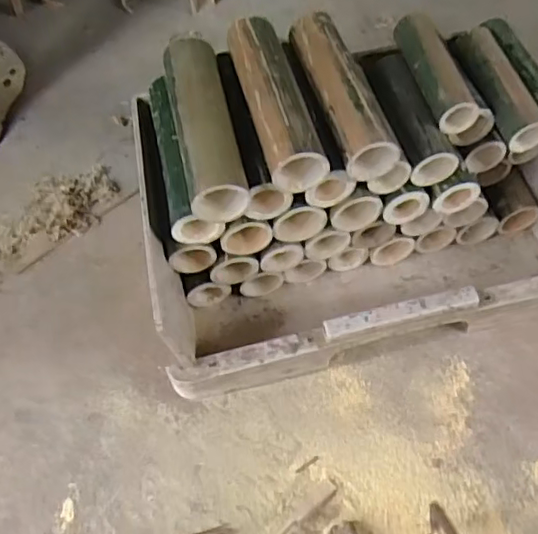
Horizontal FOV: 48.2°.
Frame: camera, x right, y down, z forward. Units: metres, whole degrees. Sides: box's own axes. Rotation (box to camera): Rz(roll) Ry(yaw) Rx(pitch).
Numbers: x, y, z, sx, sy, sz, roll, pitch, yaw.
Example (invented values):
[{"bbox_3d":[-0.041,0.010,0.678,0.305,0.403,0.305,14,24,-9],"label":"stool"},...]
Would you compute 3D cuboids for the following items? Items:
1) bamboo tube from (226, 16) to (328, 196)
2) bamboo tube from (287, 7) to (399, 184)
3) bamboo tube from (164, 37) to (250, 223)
[{"bbox_3d":[0.005,-0.200,0.727,0.066,0.074,0.240,-14,57,-6],"label":"bamboo tube"},{"bbox_3d":[0.090,-0.214,0.736,0.065,0.073,0.231,-14,52,-6],"label":"bamboo tube"},{"bbox_3d":[-0.076,-0.166,0.715,0.067,0.079,0.239,-11,52,-4],"label":"bamboo tube"}]

